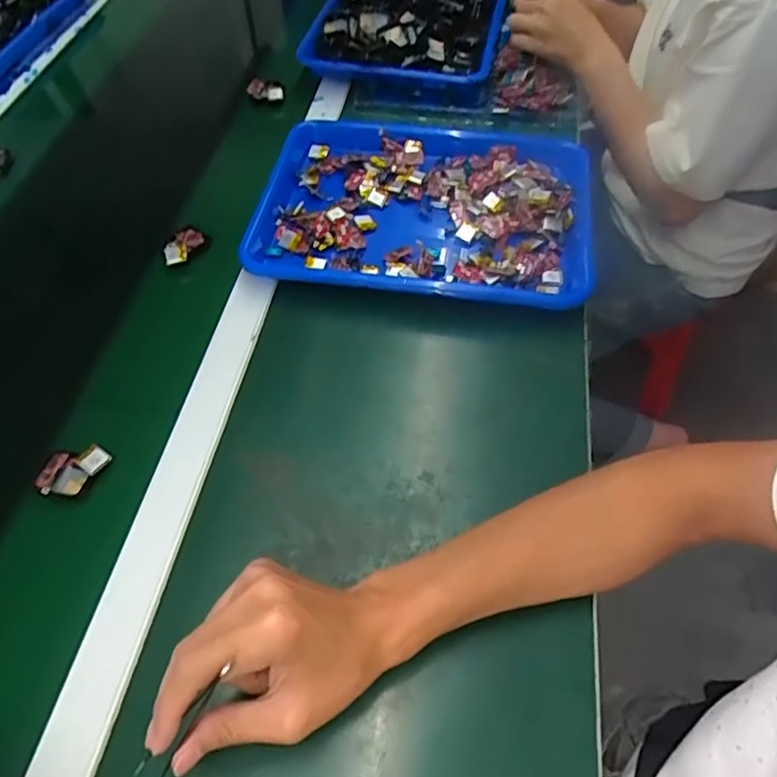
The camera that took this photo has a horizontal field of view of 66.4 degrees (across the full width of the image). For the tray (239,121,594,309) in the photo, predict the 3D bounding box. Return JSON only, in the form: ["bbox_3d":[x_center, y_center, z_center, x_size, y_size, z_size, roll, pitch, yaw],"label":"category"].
[{"bbox_3d":[0.038,-0.189,0.626,0.340,0.040,0.256,8,56,5],"label":"tray"}]

